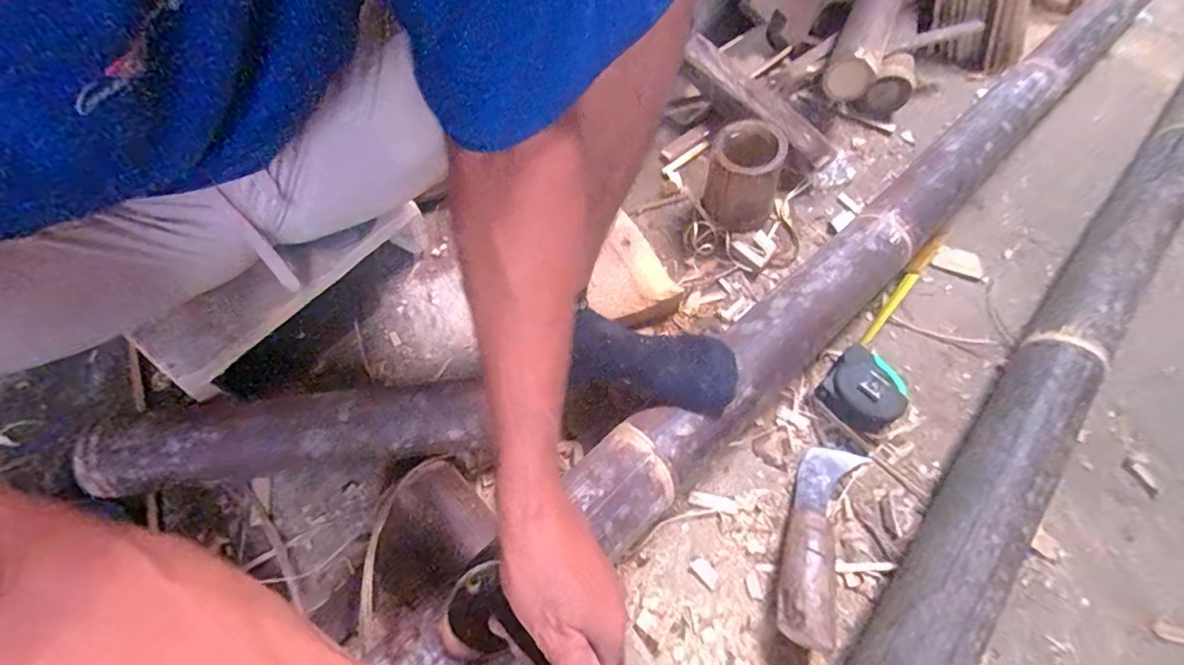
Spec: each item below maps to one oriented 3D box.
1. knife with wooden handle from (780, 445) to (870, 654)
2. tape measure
[{"bbox_3d":[0.216,0.187,0.495,0.058,0.039,0.198,24,62,10],"label":"knife with wooden handle"},{"bbox_3d":[0.350,-0.006,0.606,0.077,0.045,0.275,34,64,15],"label":"tape measure"}]

